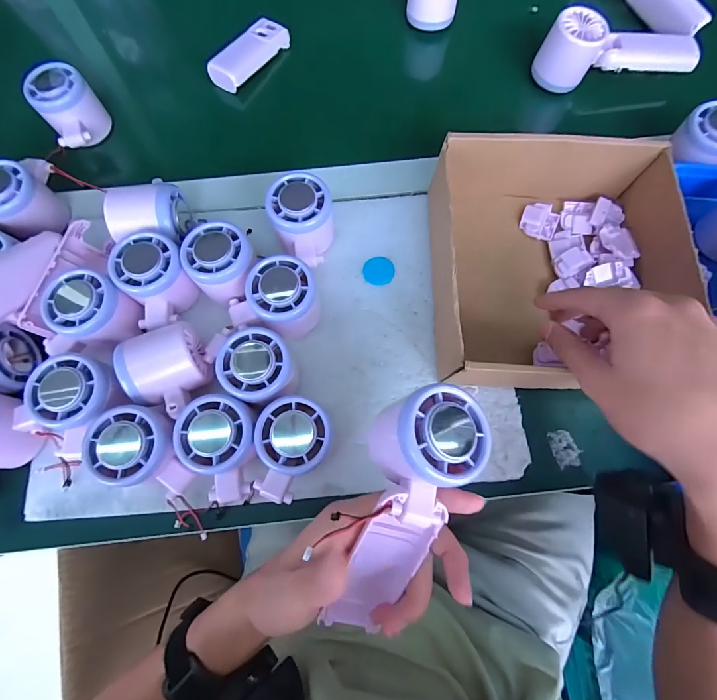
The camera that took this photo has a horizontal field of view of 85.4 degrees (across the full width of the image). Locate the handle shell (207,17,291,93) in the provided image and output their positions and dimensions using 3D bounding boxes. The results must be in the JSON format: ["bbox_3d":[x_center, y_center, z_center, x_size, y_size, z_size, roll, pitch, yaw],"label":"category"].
[{"bbox_3d":[-0.124,-0.339,0.443,0.037,0.021,0.107,31,77,9],"label":"handle shell"}]

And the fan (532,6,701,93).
[{"bbox_3d":[0.280,-0.325,0.417,0.165,0.054,0.045,-6,74,-1],"label":"fan"}]

